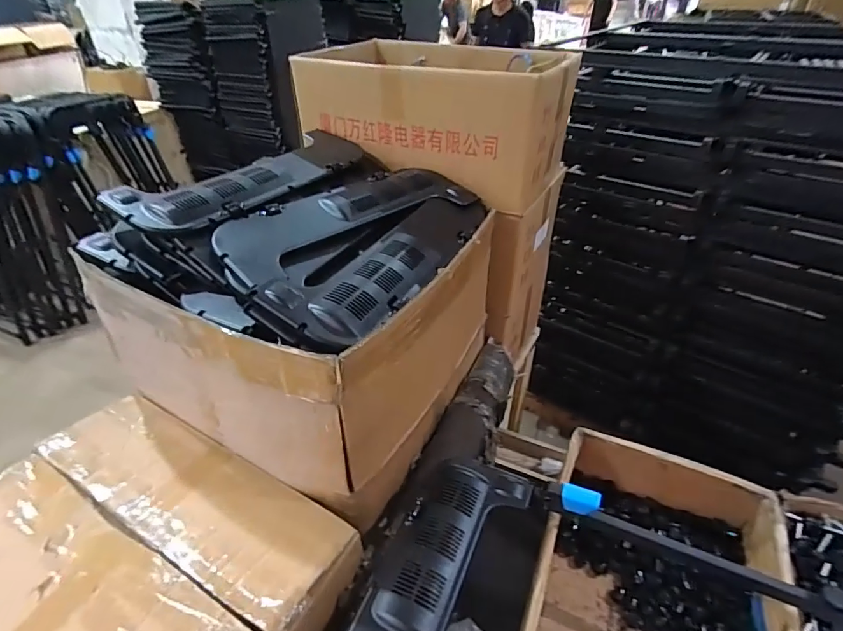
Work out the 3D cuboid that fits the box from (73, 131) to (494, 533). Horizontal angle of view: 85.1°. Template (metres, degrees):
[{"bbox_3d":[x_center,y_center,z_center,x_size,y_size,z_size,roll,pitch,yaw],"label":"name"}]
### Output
[{"bbox_3d":[-0.191,-0.053,0.868,0.526,0.398,0.563,20,42,25],"label":"box"}]

